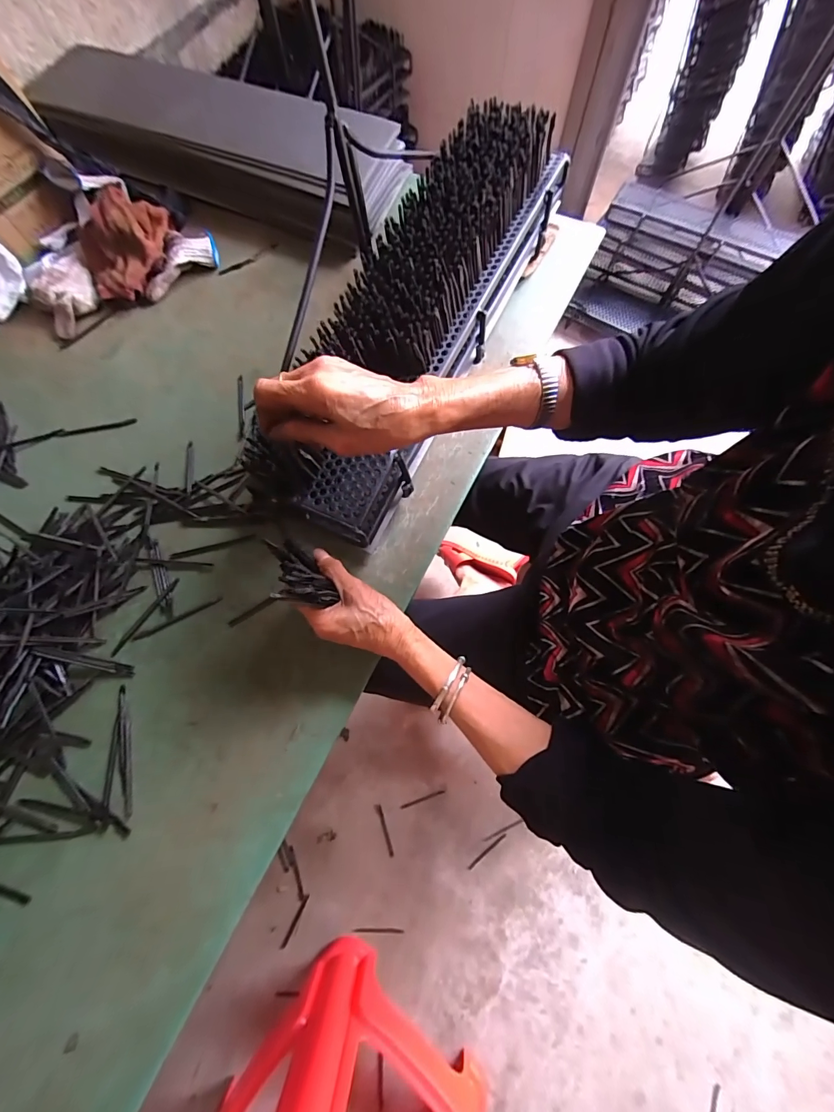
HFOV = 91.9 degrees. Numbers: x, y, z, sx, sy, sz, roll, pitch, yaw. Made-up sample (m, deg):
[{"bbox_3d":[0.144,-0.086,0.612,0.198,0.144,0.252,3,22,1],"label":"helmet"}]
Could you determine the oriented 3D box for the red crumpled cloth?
[{"bbox_3d":[-0.429,-0.464,0.600,0.150,0.085,0.121,-40,74,-12],"label":"red crumpled cloth"}]

